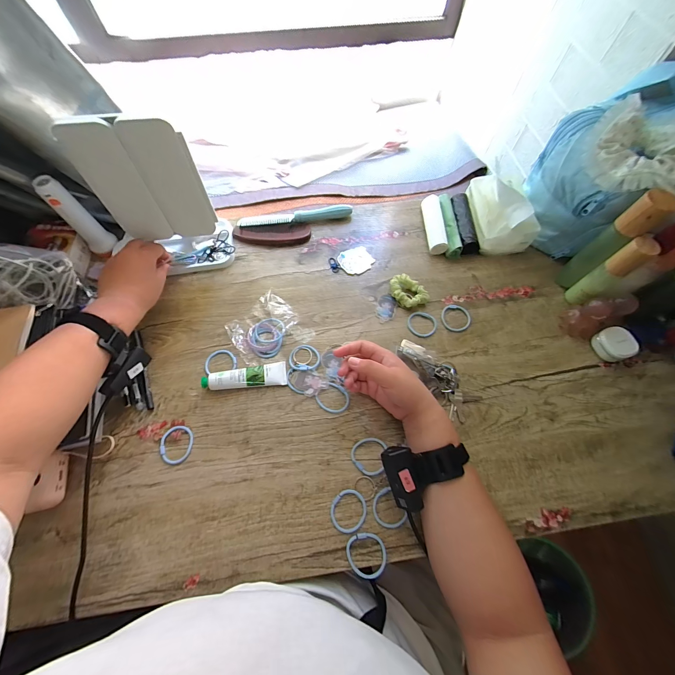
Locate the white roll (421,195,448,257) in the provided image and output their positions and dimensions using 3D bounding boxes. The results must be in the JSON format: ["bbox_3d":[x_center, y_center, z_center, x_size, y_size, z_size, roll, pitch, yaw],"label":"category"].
[{"bbox_3d":[0.183,-0.219,0.575,0.032,0.029,0.128,-1,65,-2],"label":"white roll"}]

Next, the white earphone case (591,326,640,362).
[{"bbox_3d":[0.437,0.011,0.469,0.046,0.033,0.050,-15,66,-9],"label":"white earphone case"}]

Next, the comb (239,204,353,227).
[{"bbox_3d":[-0.081,-0.237,0.585,0.219,0.022,0.033,-9,65,-6],"label":"comb"}]

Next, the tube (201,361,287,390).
[{"bbox_3d":[-0.138,0.059,0.445,0.120,0.022,0.034,-7,65,-5],"label":"tube"}]

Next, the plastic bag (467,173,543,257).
[{"bbox_3d":[0.297,-0.233,0.546,0.091,0.091,0.144,-1,65,-2],"label":"plastic bag"}]

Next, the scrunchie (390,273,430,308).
[{"bbox_3d":[0.121,-0.077,0.513,0.069,0.020,0.048,32,68,12],"label":"scrunchie"}]

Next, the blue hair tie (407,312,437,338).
[{"bbox_3d":[0.141,-0.022,0.496,0.048,0.005,0.048,1,65,-1],"label":"blue hair tie"}]

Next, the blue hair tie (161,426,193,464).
[{"bbox_3d":[-0.224,0.149,0.413,0.042,0.004,0.050,-3,65,-3],"label":"blue hair tie"}]

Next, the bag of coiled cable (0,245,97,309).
[{"bbox_3d":[-0.469,-0.088,0.411,0.099,0.199,0.072,-33,62,31],"label":"bag of coiled cable"}]

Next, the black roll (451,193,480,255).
[{"bbox_3d":[0.240,-0.223,0.574,0.038,0.038,0.138,-3,65,-3],"label":"black roll"}]

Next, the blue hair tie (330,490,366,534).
[{"bbox_3d":[0.014,0.223,0.382,0.045,0.004,0.049,7,65,1],"label":"blue hair tie"}]

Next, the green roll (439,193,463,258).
[{"bbox_3d":[0.212,-0.218,0.572,0.026,0.038,0.141,-1,65,-2],"label":"green roll"}]

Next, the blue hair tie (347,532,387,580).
[{"bbox_3d":[0.036,0.265,0.360,0.047,0.006,0.048,1,65,-2],"label":"blue hair tie"}]

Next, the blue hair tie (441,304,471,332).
[{"bbox_3d":[0.200,-0.033,0.501,0.049,0.004,0.050,1,65,-1],"label":"blue hair tie"}]

